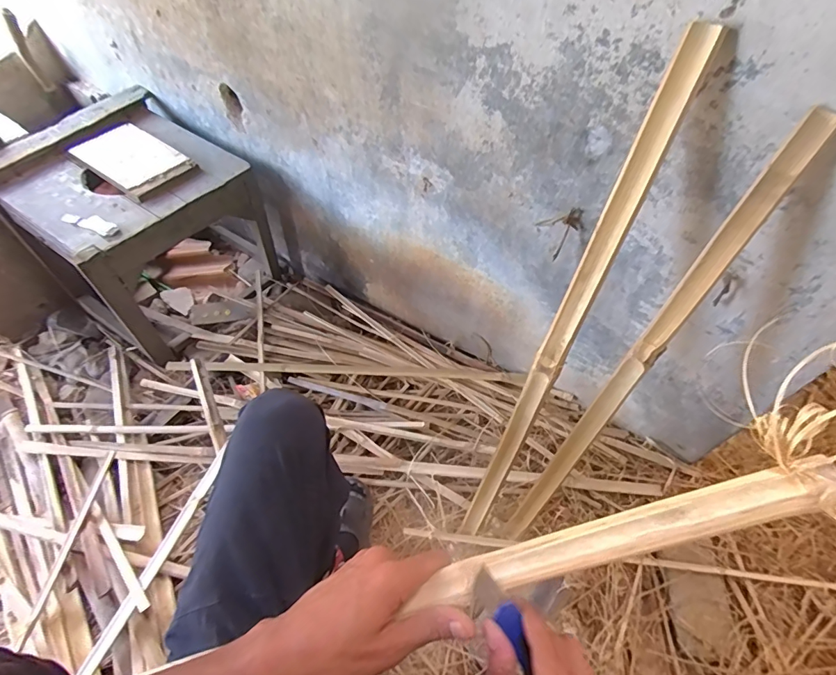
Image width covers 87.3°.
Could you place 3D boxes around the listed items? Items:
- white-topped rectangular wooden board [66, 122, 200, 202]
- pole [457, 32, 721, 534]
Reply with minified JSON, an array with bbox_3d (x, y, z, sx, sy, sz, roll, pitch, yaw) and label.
[{"bbox_3d":[-0.632,-0.393,0.978,0.211,0.031,0.157,33,65,6],"label":"white-topped rectangular wooden board"},{"bbox_3d":[0.203,0.025,0.664,0.038,0.827,0.024,26,32,17],"label":"pole"}]

